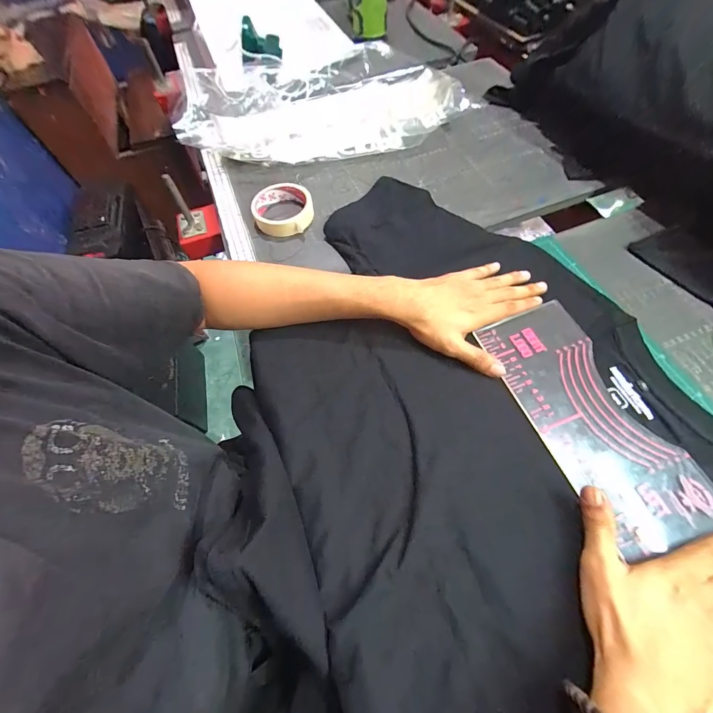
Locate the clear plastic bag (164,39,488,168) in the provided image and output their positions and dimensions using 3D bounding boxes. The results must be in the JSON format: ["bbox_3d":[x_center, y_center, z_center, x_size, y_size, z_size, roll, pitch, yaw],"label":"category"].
[{"bbox_3d":[-0.079,-0.472,0.584,0.471,0.060,0.268,-14,64,-5],"label":"clear plastic bag"}]

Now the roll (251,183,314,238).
[{"bbox_3d":[-0.112,-0.225,0.483,0.088,0.024,0.089,-1,63,2],"label":"roll"}]

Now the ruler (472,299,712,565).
[{"bbox_3d":[0.239,0.058,0.332,0.111,0.007,0.250,-22,65,-6],"label":"ruler"}]

